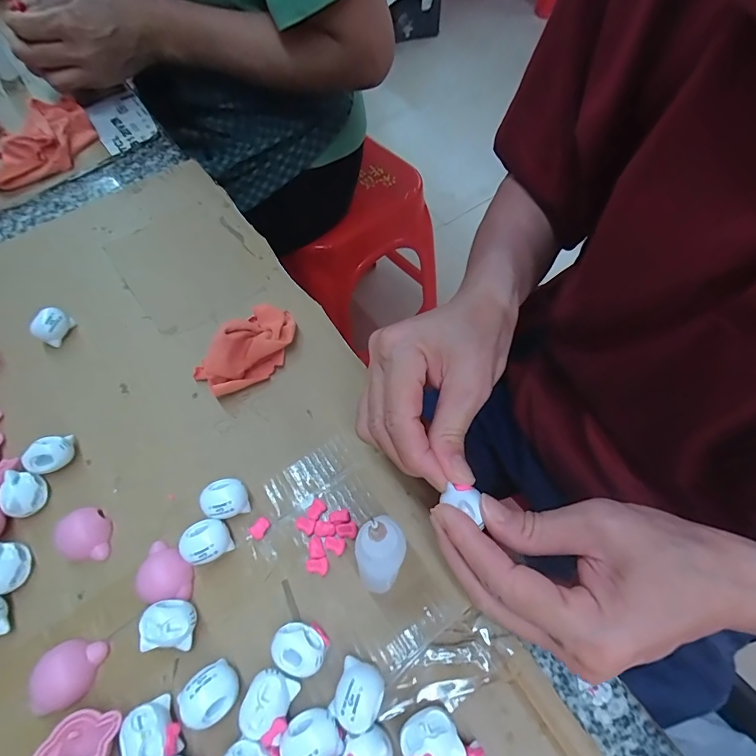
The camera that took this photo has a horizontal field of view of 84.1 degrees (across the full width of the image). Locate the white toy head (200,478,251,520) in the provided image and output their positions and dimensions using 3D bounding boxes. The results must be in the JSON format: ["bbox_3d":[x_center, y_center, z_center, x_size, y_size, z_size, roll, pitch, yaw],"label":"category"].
[{"bbox_3d":[-0.089,0.072,0.245,0.024,0.019,0.023,-1,61,2],"label":"white toy head"}]

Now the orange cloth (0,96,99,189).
[{"bbox_3d":[-0.341,-0.237,0.422,0.107,0.039,0.055,-34,65,-19],"label":"orange cloth"}]

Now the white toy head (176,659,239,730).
[{"bbox_3d":[-0.079,0.149,0.197,0.025,0.017,0.022,-27,63,-12],"label":"white toy head"}]

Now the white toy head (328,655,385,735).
[{"bbox_3d":[-0.009,0.148,0.196,0.022,0.021,0.025,19,63,12],"label":"white toy head"}]

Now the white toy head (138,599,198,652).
[{"bbox_3d":[-0.106,0.126,0.215,0.025,0.023,0.022,0,61,2],"label":"white toy head"}]

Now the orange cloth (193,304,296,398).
[{"bbox_3d":[-0.089,-0.022,0.288,0.038,0.034,0.074,36,68,19],"label":"orange cloth"}]

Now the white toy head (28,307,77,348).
[{"bbox_3d":[-0.238,-0.038,0.307,0.016,0.021,0.024,13,62,9],"label":"white toy head"}]

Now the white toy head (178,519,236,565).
[{"bbox_3d":[-0.096,0.092,0.234,0.024,0.018,0.024,-25,60,-24],"label":"white toy head"}]

